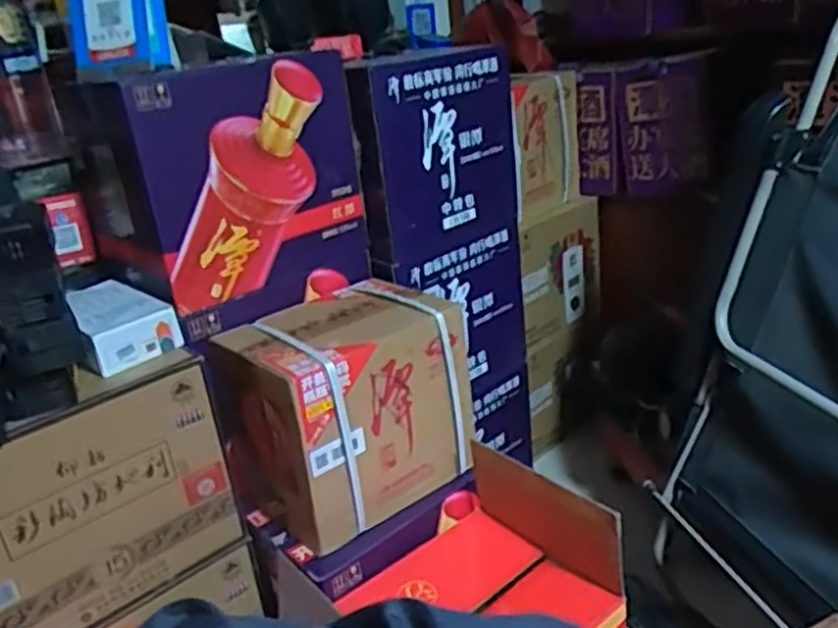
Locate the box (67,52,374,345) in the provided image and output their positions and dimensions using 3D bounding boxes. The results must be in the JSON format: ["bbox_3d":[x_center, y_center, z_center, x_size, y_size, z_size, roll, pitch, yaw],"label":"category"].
[{"bbox_3d":[-0.310,-0.199,1.174,0.253,0.367,0.364,15,31,41],"label":"box"}]

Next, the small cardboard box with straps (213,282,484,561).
[{"bbox_3d":[-0.108,0.143,1.149,0.349,0.286,0.213,-22,27,-32],"label":"small cardboard box with straps"}]

